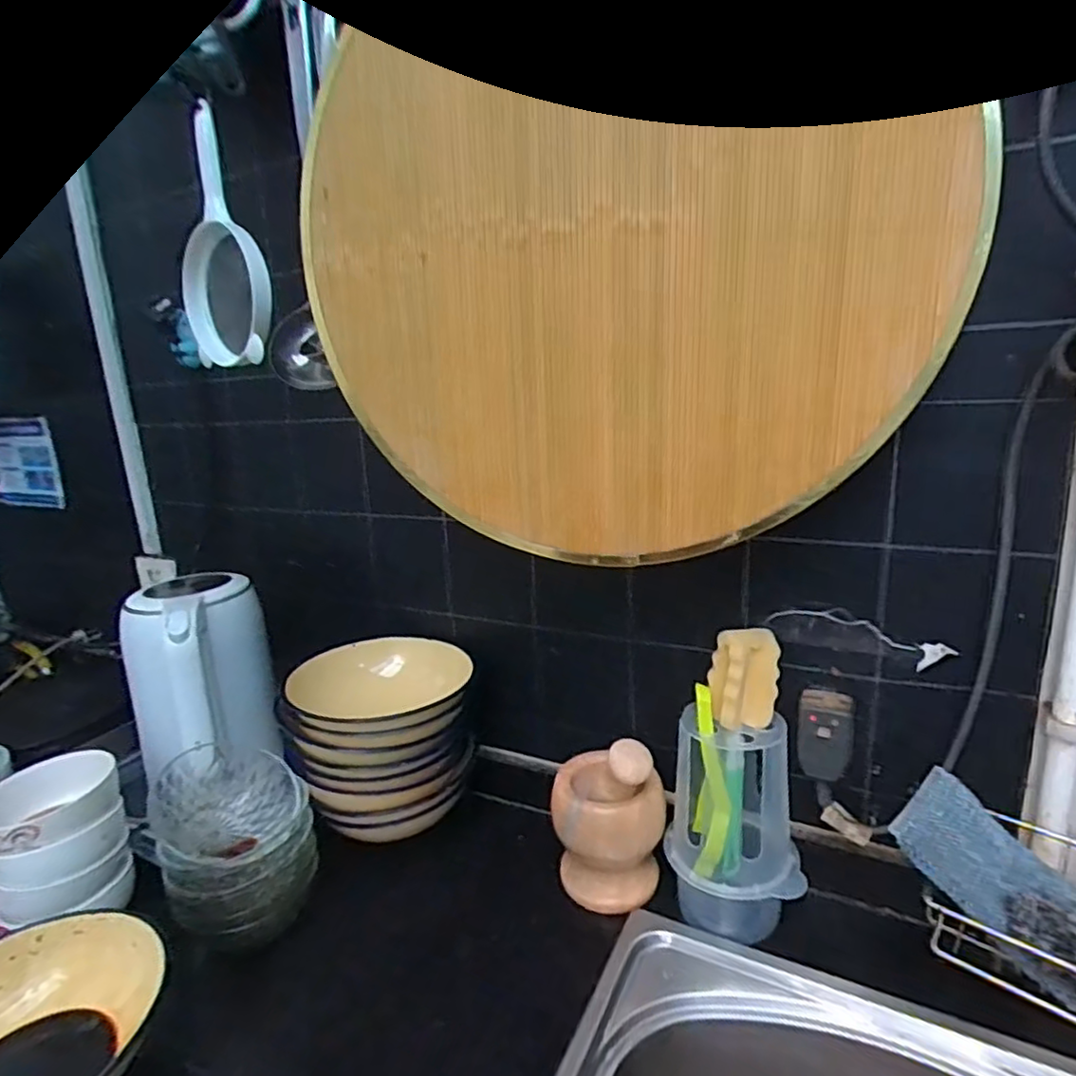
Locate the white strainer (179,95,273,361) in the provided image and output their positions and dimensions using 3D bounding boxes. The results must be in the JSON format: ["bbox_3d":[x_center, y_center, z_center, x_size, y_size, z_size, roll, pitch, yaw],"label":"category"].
[{"bbox_3d":[-0.288,-0.256,0.583,0.049,0.182,0.120,-14,18,-38],"label":"white strainer"}]

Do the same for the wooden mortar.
[{"bbox_3d":[0.063,0.271,0.599,0.100,0.114,0.089,7,17,37],"label":"wooden mortar"}]

